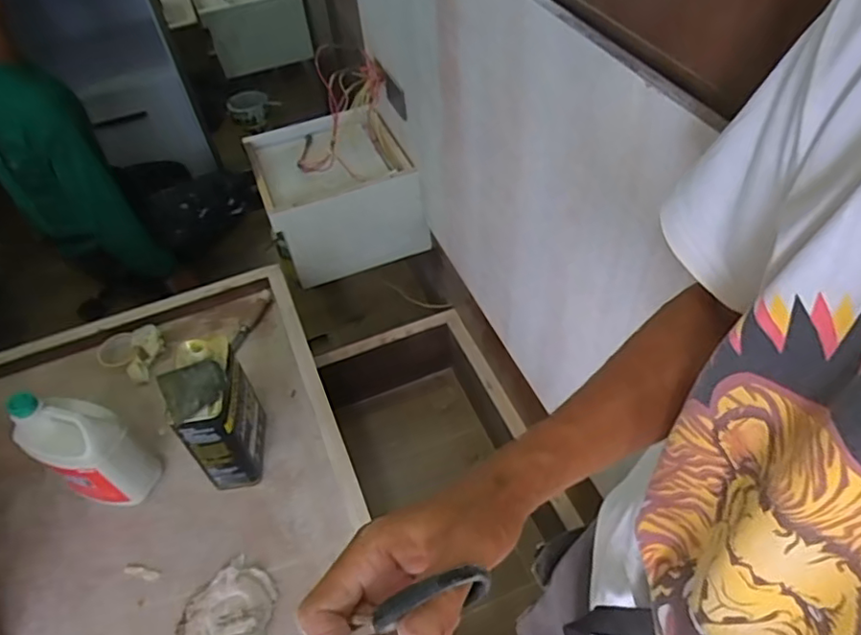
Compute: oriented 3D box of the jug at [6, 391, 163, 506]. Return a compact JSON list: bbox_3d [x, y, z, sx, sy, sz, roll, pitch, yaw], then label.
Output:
[{"bbox_3d":[-0.589,0.232,1.019,0.157,0.231,0.117,21,53,22],"label":"jug"}]

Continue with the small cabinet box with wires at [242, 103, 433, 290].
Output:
[{"bbox_3d":[-0.237,-0.316,1.527,0.369,0.275,0.320,-18,49,-11],"label":"small cabinet box with wires"}]

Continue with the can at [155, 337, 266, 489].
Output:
[{"bbox_3d":[-0.365,0.179,1.034,0.112,0.250,0.152,-18,49,-11],"label":"can"}]

